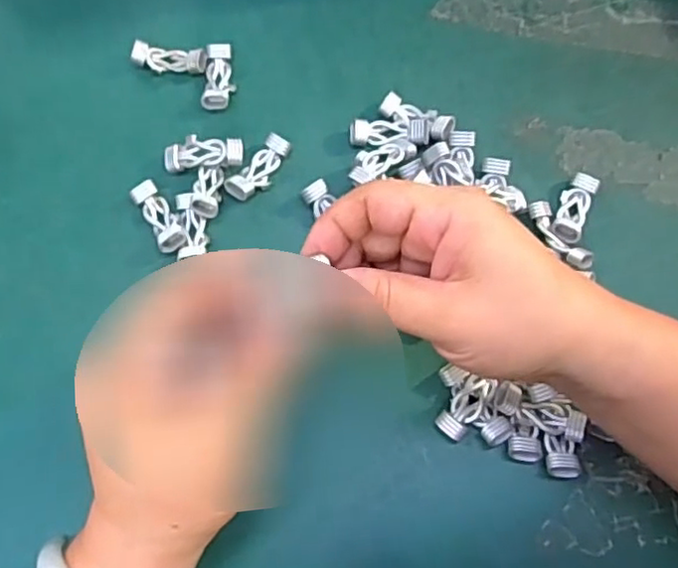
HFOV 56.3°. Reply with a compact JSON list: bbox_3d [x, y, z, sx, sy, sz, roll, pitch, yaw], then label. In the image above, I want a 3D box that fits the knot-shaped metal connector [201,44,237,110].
[{"bbox_3d":[-0.072,-0.125,0.383,0.018,0.009,0.044,2,70,1],"label":"knot-shaped metal connector"}]

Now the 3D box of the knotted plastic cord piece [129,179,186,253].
[{"bbox_3d":[-0.099,-0.037,0.349,0.015,0.007,0.044,-30,73,-10],"label":"knotted plastic cord piece"}]

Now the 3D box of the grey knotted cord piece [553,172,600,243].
[{"bbox_3d":[0.130,-0.042,0.350,0.016,0.012,0.045,22,72,8],"label":"grey knotted cord piece"}]

